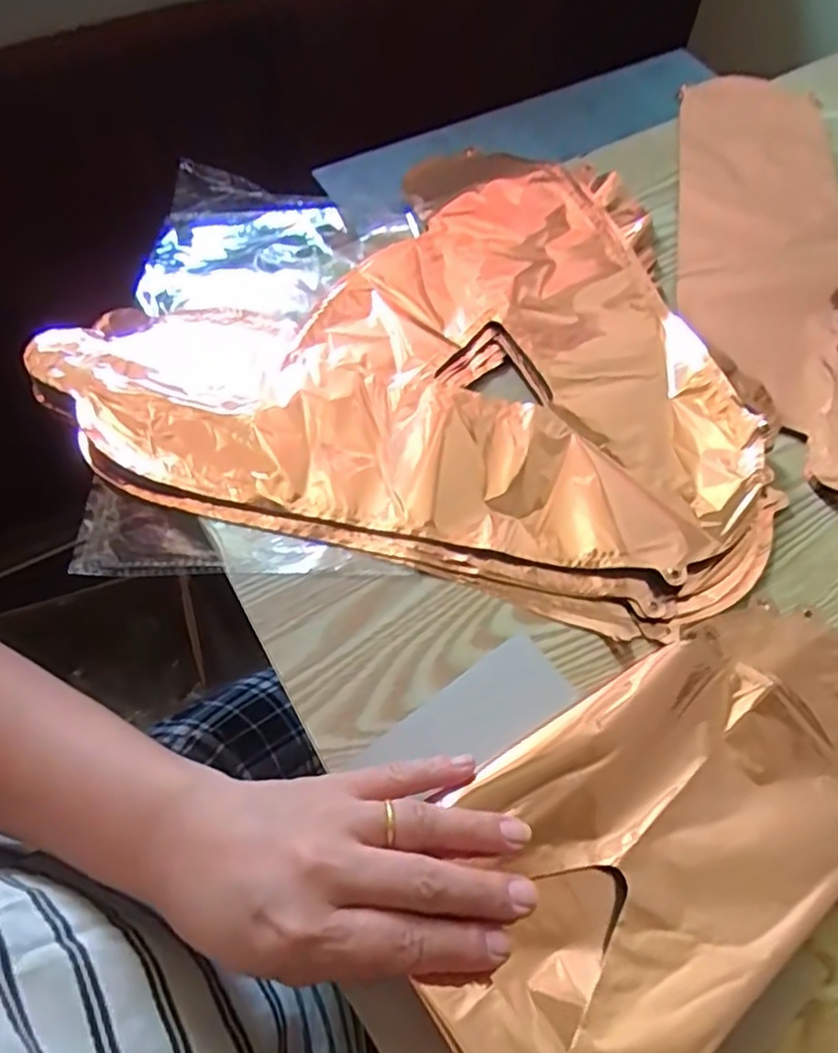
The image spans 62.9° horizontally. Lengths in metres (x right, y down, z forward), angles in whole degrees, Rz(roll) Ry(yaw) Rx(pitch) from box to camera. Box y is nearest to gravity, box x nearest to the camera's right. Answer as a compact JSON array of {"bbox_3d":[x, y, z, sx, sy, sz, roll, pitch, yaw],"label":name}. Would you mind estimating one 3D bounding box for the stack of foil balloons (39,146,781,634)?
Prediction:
[{"bbox_3d":[0.019,-0.139,0.451,0.416,0.021,0.357,16,61,6],"label":"stack of foil balloons"}]

